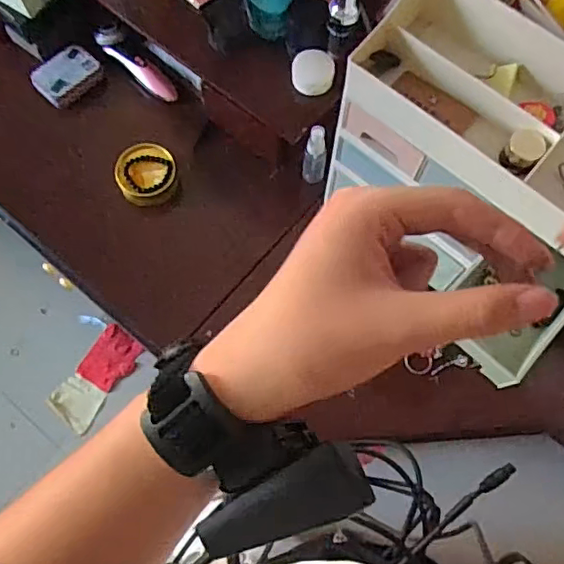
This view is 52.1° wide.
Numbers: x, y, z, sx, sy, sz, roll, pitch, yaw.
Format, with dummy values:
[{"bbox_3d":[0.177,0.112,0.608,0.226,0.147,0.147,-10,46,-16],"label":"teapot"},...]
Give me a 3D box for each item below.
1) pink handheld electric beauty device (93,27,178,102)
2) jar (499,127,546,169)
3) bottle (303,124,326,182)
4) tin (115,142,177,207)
[{"bbox_3d":[-0.218,-0.327,0.864,0.155,0.032,0.032,42,75,12],"label":"pink handheld electric beauty device"},{"bbox_3d":[0.225,-0.122,0.541,0.037,0.024,0.037,-3,82,22],"label":"jar"},{"bbox_3d":[0.045,-0.174,0.797,0.029,0.110,0.022,6,71,1],"label":"bottle"},{"bbox_3d":[-0.193,-0.150,0.826,0.080,0.044,0.083,0,71,-1],"label":"tin"}]

